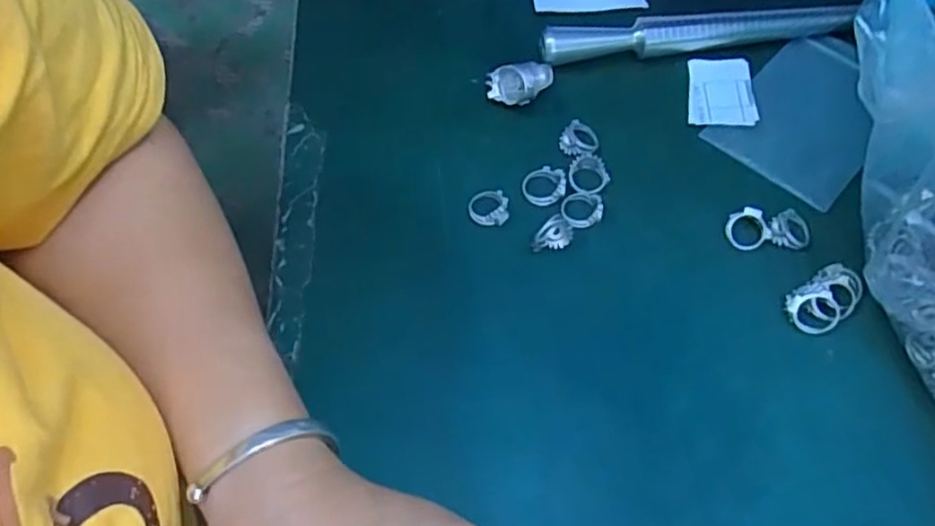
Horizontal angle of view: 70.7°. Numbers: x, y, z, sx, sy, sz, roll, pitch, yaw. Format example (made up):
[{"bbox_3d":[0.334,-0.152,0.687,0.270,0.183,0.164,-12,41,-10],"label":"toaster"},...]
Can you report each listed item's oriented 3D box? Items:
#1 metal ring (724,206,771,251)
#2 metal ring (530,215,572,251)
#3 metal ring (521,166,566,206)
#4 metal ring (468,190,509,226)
[{"bbox_3d":[0.147,-0.018,0.343,0.021,0.009,0.020,0,61,0],"label":"metal ring"},{"bbox_3d":[0.044,-0.014,0.345,0.023,0.008,0.015,-34,66,-17],"label":"metal ring"},{"bbox_3d":[0.042,-0.043,0.359,0.023,0.005,0.022,0,61,0],"label":"metal ring"},{"bbox_3d":[0.011,-0.031,0.355,0.021,0.007,0.021,0,61,0],"label":"metal ring"}]

